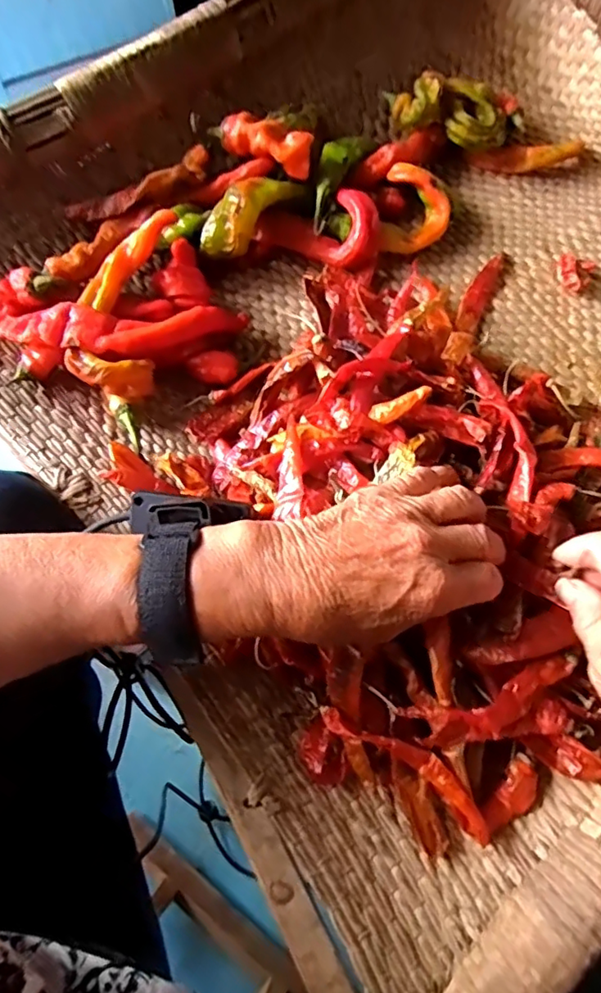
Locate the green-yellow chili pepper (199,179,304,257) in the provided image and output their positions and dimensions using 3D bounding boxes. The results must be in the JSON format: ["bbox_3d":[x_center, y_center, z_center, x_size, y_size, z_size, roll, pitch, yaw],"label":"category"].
[{"bbox_3d":[-0.040,-0.222,0.433,0.033,0.032,0.086,39,76,13],"label":"green-yellow chili pepper"}]

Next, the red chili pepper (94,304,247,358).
[{"bbox_3d":[-0.088,-0.118,0.399,0.112,0.029,0.018,-20,71,-19],"label":"red chili pepper"}]

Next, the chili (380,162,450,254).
[{"bbox_3d":[0.095,-0.230,0.457,0.052,0.031,0.080,8,72,4],"label":"chili"}]

